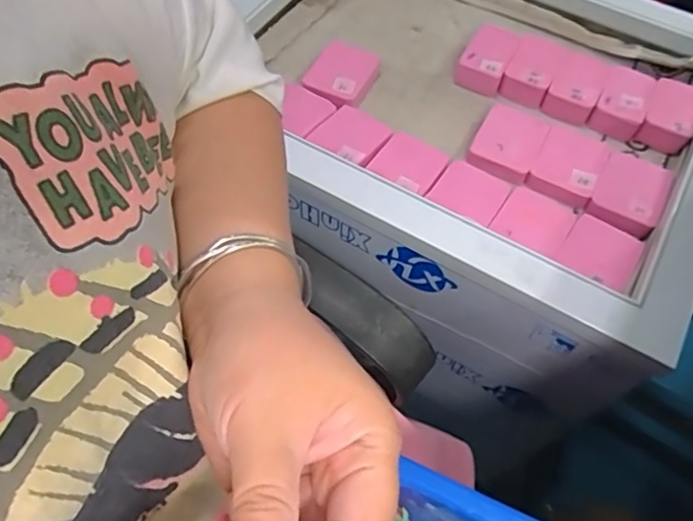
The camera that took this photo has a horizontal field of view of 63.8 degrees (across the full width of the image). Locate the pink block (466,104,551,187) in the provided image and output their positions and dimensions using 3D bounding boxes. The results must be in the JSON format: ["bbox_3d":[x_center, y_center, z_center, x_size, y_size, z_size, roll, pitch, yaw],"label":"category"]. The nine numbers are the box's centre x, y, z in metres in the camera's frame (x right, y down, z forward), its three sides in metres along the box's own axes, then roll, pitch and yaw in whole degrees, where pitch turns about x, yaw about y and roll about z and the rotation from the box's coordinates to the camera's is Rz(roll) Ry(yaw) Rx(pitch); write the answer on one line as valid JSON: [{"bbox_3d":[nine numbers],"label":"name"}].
[{"bbox_3d":[0.150,-0.108,0.519,0.057,0.020,0.073,26,62,14],"label":"pink block"}]

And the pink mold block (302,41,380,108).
[{"bbox_3d":[-0.004,-0.187,0.564,0.063,0.017,0.080,22,61,12],"label":"pink mold block"}]

